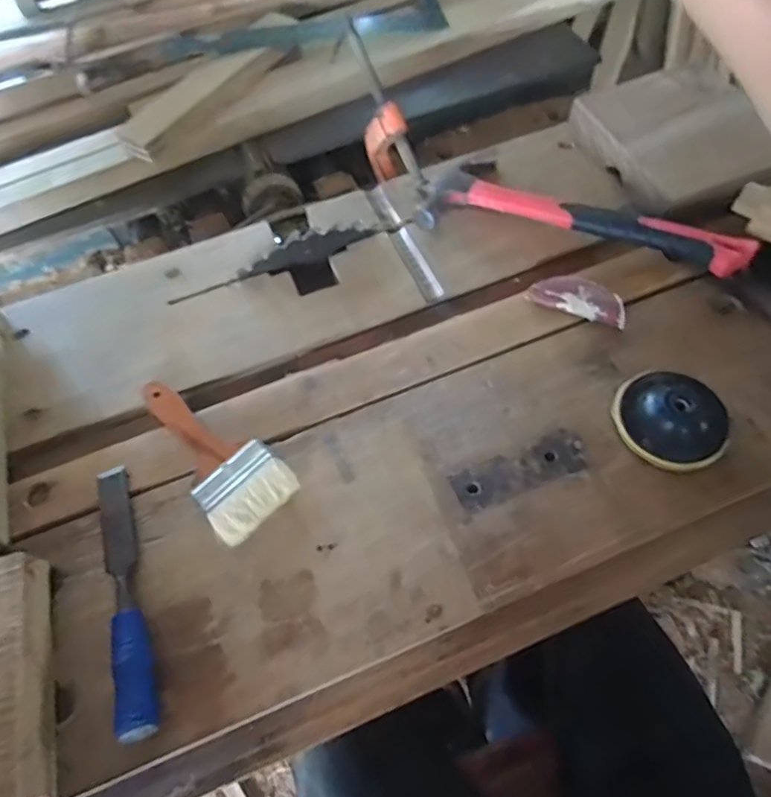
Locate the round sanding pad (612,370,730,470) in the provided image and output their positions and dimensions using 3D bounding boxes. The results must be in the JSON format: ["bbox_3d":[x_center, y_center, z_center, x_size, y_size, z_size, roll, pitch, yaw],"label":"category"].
[{"bbox_3d":[0.243,0.013,0.488,0.086,0.032,0.091,-2,59,3],"label":"round sanding pad"}]

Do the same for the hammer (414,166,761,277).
[{"bbox_3d":[0.201,-0.198,0.611,0.339,0.046,0.112,15,61,13],"label":"hammer"}]

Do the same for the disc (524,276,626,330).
[{"bbox_3d":[0.187,-0.097,0.561,0.093,0.023,0.036,20,62,15],"label":"disc"}]

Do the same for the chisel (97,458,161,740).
[{"bbox_3d":[-0.205,0.147,0.448,0.026,0.024,0.218,-20,59,-8],"label":"chisel"}]

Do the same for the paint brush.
[{"bbox_3d":[-0.159,0.044,0.512,0.073,0.016,0.178,-41,64,-19],"label":"paint brush"}]

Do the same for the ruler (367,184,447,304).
[{"bbox_3d":[0.020,-0.176,0.640,0.024,0.005,0.177,-21,63,-9],"label":"ruler"}]

